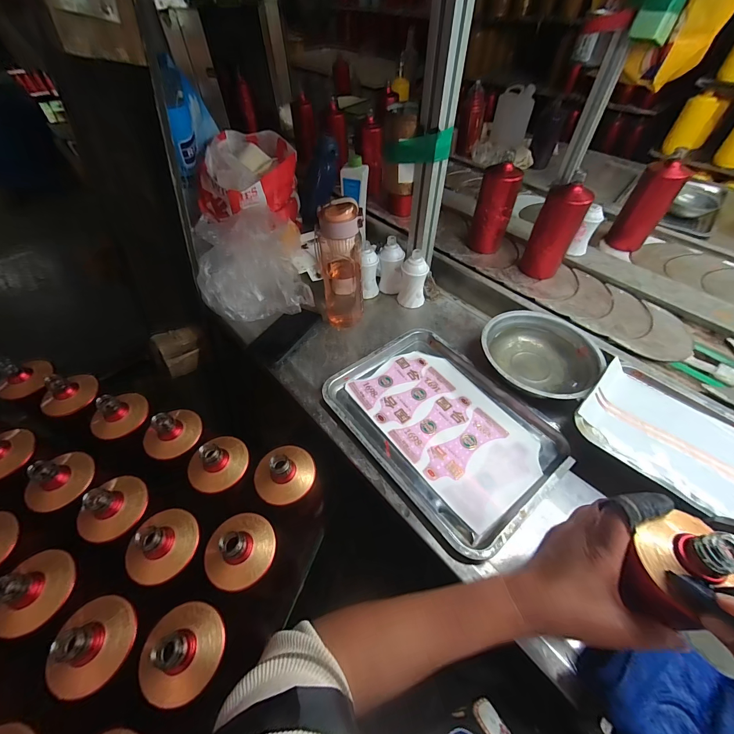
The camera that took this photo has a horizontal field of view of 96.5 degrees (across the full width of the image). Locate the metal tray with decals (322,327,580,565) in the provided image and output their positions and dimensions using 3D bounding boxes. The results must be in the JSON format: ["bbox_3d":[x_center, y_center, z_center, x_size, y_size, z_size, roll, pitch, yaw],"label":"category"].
[{"bbox_3d":[0.118,0.083,0.520,0.245,0.029,0.334,-31,59,-24],"label":"metal tray with decals"}]

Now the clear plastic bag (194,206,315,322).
[{"bbox_3d":[-0.236,-0.229,0.693,0.201,0.120,0.264,-12,52,-8],"label":"clear plastic bag"}]

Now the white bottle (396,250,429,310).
[{"bbox_3d":[0.100,-0.182,0.683,0.057,0.111,0.052,13,53,11],"label":"white bottle"}]

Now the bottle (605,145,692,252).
[{"bbox_3d":[0.654,-0.379,0.762,0.082,0.198,0.065,17,54,14],"label":"bottle"}]

